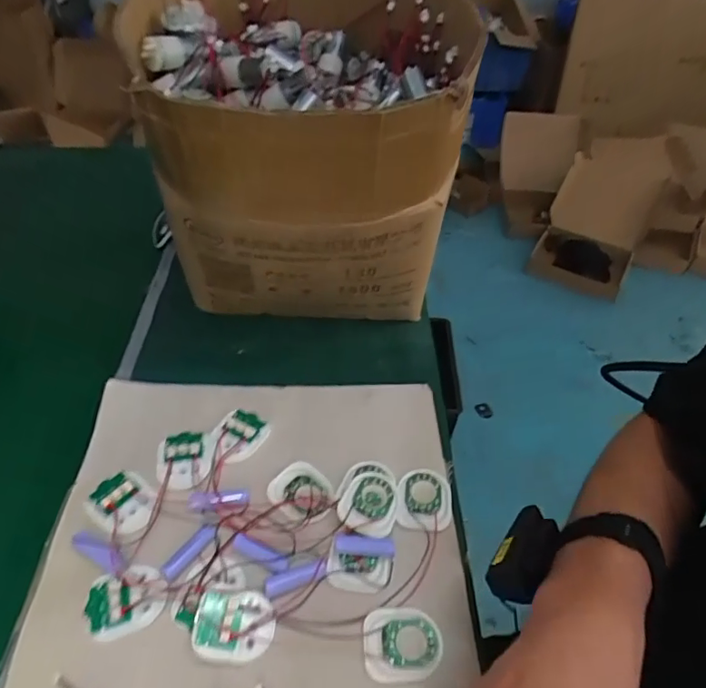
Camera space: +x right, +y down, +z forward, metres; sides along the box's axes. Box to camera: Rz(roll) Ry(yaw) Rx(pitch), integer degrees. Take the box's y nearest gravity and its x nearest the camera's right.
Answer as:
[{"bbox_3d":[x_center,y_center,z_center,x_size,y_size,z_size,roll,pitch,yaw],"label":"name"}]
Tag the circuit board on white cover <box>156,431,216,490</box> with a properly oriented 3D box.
[{"bbox_3d":[-0.155,0.104,0.485,0.047,0.013,0.056,-1,44,-4],"label":"circuit board on white cover"}]

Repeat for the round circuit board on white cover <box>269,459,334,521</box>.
[{"bbox_3d":[-0.045,0.130,0.469,0.059,0.010,0.051,28,49,23],"label":"round circuit board on white cover"}]

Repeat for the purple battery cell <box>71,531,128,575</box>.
[{"bbox_3d":[-0.199,0.162,0.414,0.050,0.014,0.014,23,47,19],"label":"purple battery cell"}]

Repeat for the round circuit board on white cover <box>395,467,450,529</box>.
[{"bbox_3d":[0.063,0.137,0.470,0.047,0.008,0.056,5,44,1],"label":"round circuit board on white cover"}]

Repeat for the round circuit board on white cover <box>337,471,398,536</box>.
[{"bbox_3d":[0.014,0.136,0.458,0.046,0.012,0.059,12,45,9],"label":"round circuit board on white cover"}]

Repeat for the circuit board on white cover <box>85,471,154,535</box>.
[{"bbox_3d":[-0.195,0.135,0.452,0.058,0.012,0.047,28,49,23],"label":"circuit board on white cover"}]

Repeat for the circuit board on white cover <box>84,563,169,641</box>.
[{"bbox_3d":[-0.170,0.191,0.398,0.057,0.010,0.045,-17,48,-20],"label":"circuit board on white cover"}]

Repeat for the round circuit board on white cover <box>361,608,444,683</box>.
[{"bbox_3d":[0.036,0.218,0.388,0.056,0.005,0.049,2,44,-2],"label":"round circuit board on white cover"}]

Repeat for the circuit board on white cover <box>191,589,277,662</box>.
[{"bbox_3d":[-0.086,0.202,0.386,0.056,0.012,0.046,4,44,0],"label":"circuit board on white cover"}]

